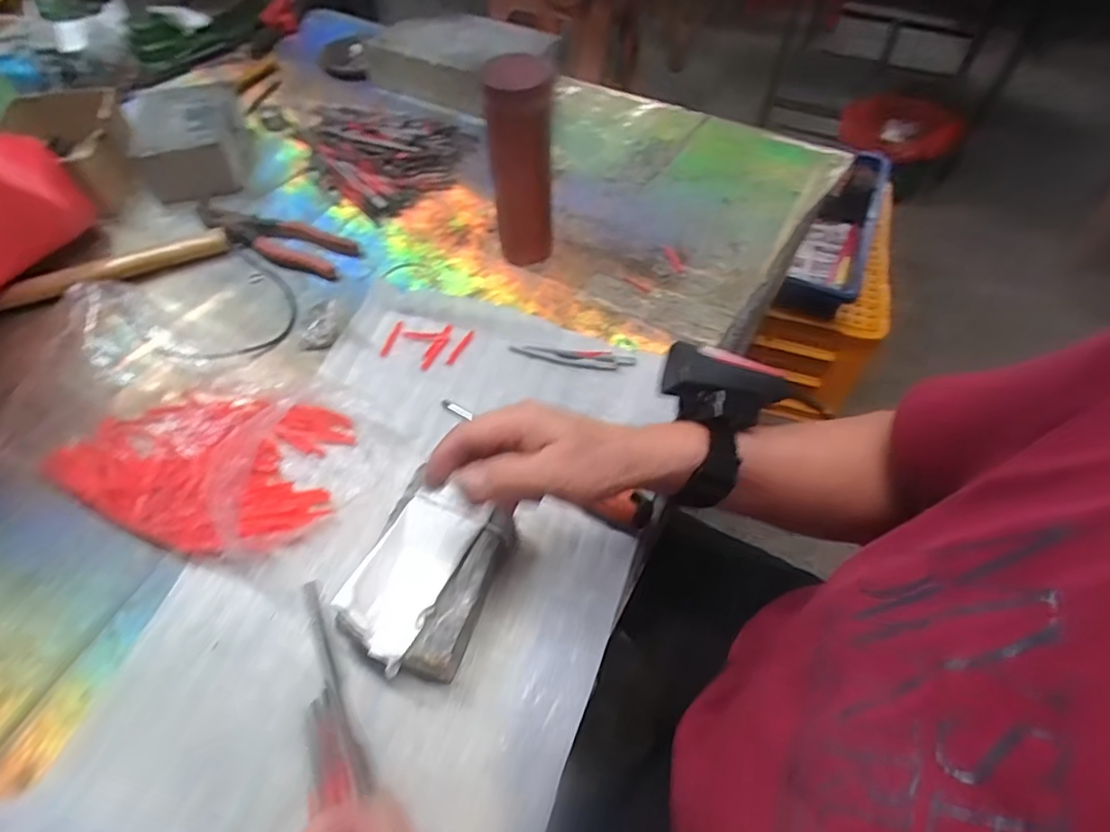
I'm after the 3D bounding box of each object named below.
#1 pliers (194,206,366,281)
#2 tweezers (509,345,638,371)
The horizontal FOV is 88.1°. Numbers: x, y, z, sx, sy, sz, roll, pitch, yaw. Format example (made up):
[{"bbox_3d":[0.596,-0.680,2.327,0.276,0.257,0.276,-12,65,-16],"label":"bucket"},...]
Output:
[{"bbox_3d":[-0.314,-0.199,0.630,0.203,0.013,0.058,20,58,14],"label":"pliers"},{"bbox_3d":[0.015,-0.054,0.530,0.115,0.005,0.022,7,56,6],"label":"tweezers"}]

